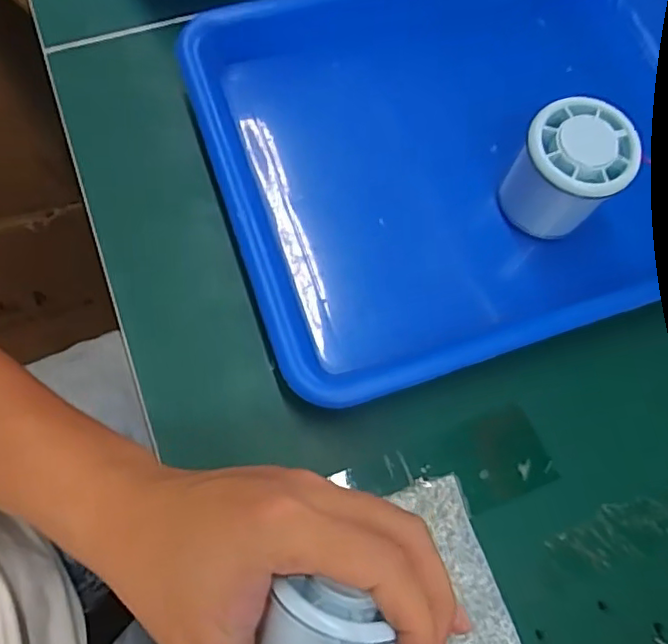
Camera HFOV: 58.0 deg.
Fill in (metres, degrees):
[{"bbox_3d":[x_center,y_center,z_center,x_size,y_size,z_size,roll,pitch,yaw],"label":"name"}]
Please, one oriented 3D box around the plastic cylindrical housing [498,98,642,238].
[{"bbox_3d":[0.129,-0.081,0.334,0.050,0.060,0.053,2,71,-5],"label":"plastic cylindrical housing"}]

